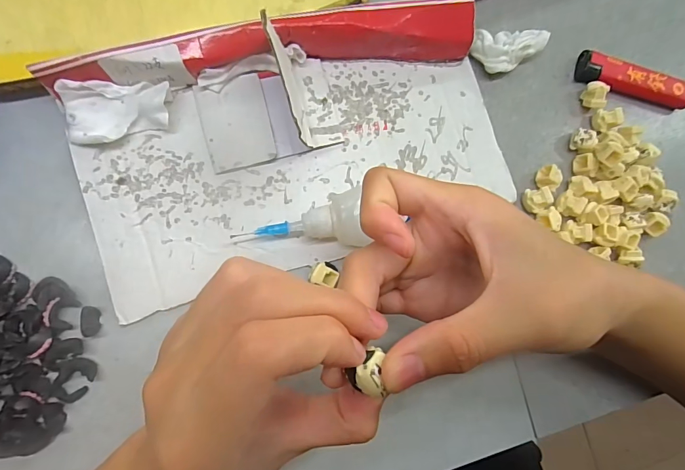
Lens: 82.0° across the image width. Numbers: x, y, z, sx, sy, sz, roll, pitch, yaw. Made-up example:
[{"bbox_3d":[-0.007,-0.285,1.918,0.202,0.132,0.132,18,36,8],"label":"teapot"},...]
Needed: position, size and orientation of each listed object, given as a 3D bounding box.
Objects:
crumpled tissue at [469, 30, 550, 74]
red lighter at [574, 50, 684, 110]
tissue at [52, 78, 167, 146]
[{"bbox_3d":[0.105,-0.120,0.248,0.045,0.017,0.027,-29,91,-9],"label":"crumpled tissue"},{"bbox_3d":[0.193,-0.102,0.261,0.077,0.014,0.019,13,84,-8],"label":"red lighter"},{"bbox_3d":[-0.120,-0.065,0.210,0.052,0.018,0.031,-3,87,-9],"label":"tissue"}]

